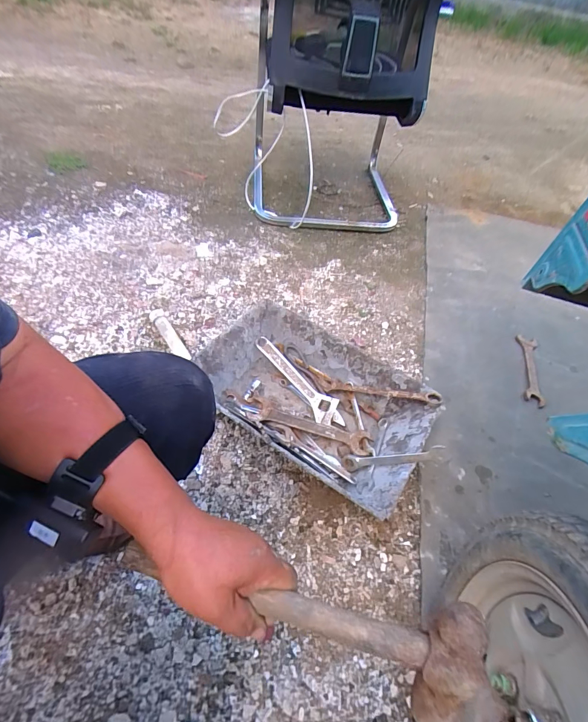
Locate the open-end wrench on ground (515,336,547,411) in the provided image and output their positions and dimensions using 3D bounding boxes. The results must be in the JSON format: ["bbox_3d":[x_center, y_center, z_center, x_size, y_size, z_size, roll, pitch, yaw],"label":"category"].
[{"bbox_3d":[0.644,0.021,0.970,0.057,0.010,0.242,17,56,6],"label":"open-end wrench on ground"}]

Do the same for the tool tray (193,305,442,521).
[{"bbox_3d":[0.038,0.089,0.792,0.486,0.113,0.316,29,54,16],"label":"tool tray"}]

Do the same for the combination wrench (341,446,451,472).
[{"bbox_3d":[0.186,0.192,0.692,0.217,0.022,0.027,-17,46,35],"label":"combination wrench"}]

